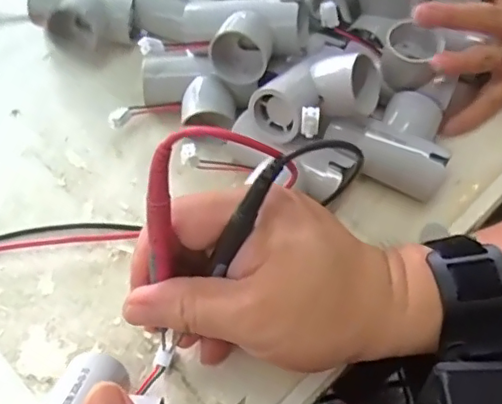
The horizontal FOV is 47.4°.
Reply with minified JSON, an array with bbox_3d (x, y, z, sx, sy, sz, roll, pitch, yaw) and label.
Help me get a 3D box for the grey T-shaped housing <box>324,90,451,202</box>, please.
[{"bbox_3d":[0.087,-0.039,0.358,0.071,0.035,0.052,23,62,11],"label":"grey T-shaped housing"}]

